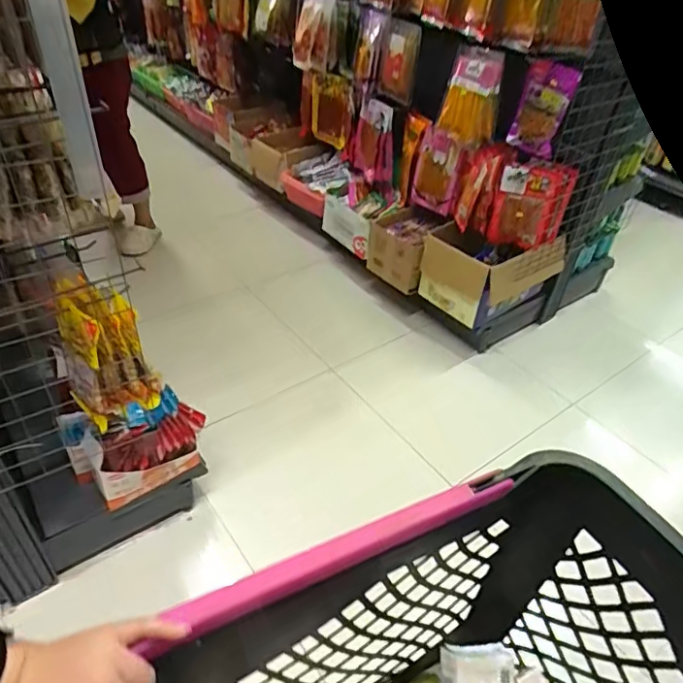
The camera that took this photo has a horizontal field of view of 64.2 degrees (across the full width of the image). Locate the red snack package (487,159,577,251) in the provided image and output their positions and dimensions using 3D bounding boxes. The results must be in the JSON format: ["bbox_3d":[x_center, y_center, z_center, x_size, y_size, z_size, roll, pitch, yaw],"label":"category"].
[{"bbox_3d":[0.621,-0.446,1.792,0.226,0.283,0.057,10,37,11],"label":"red snack package"}]

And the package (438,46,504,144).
[{"bbox_3d":[0.415,-0.791,1.761,0.193,0.279,0.029,24,47,27],"label":"package"}]

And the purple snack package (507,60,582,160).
[{"bbox_3d":[0.596,-0.696,1.627,0.024,0.259,0.154,-25,55,-31],"label":"purple snack package"}]

